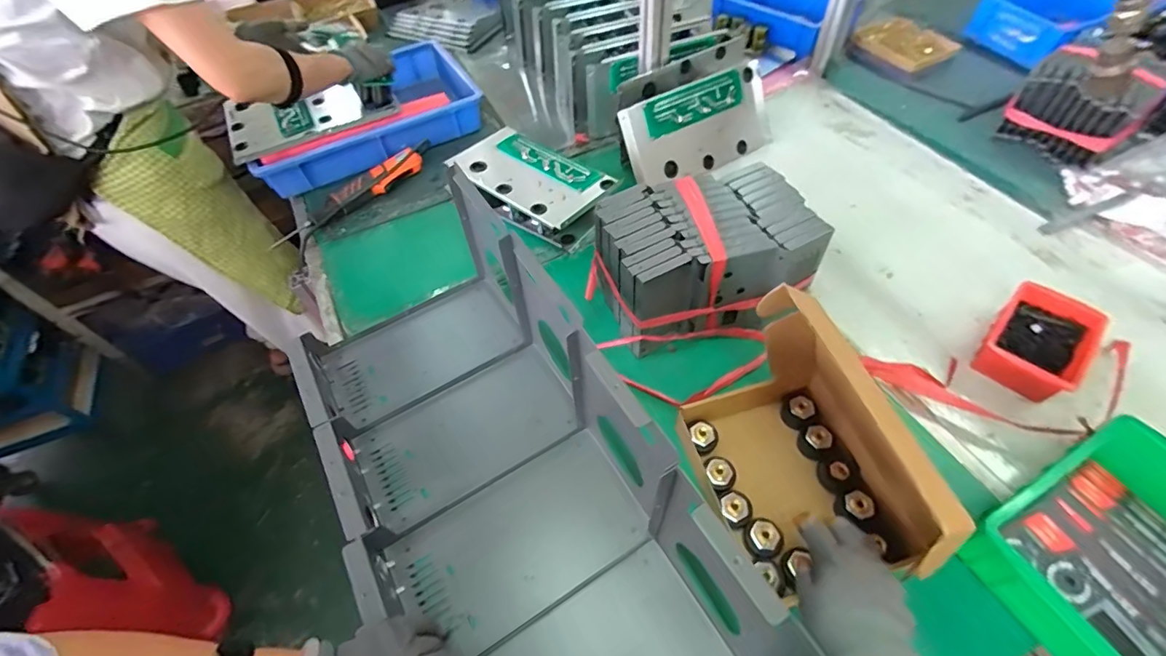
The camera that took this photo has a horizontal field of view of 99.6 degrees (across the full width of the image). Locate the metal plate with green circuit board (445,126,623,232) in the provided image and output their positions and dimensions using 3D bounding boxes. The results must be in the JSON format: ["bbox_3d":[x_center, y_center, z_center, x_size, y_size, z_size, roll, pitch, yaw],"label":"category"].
[{"bbox_3d":[-0.092,-0.262,0.834,0.286,0.022,0.158,32,62,24],"label":"metal plate with green circuit board"}]

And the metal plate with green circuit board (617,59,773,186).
[{"bbox_3d":[0.211,-0.355,0.875,0.290,0.149,0.017,-27,25,-14],"label":"metal plate with green circuit board"}]

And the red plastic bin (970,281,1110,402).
[{"bbox_3d":[0.582,0.020,0.633,0.149,0.050,0.104,-39,60,-22],"label":"red plastic bin"}]

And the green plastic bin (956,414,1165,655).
[{"bbox_3d":[0.518,0.219,0.475,0.244,0.074,0.173,-26,56,-14],"label":"green plastic bin"}]

